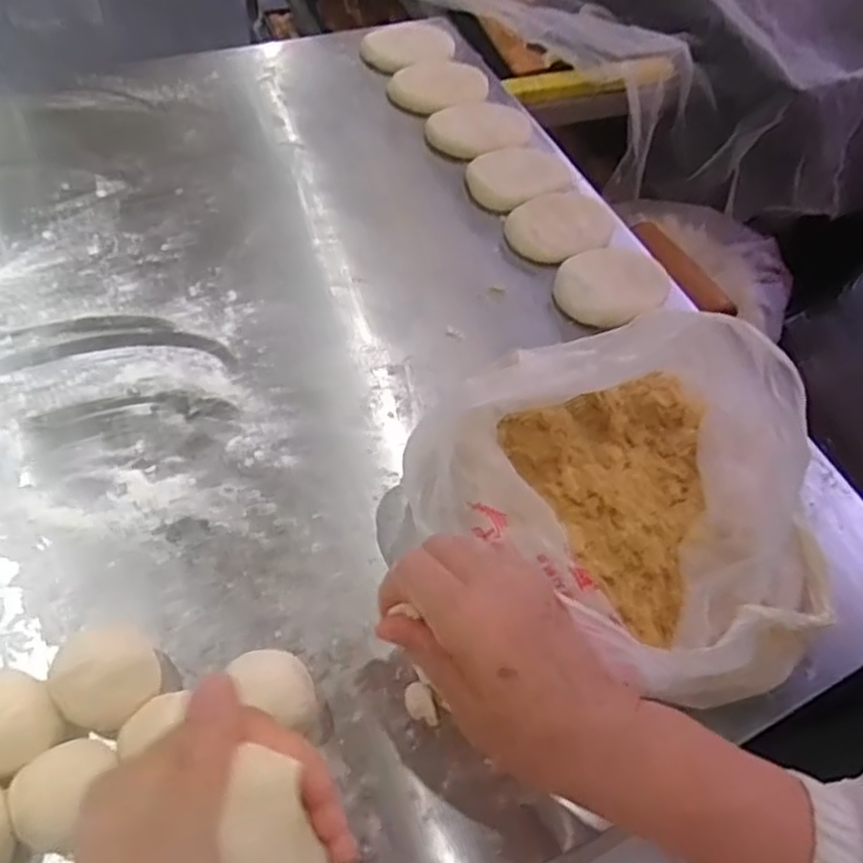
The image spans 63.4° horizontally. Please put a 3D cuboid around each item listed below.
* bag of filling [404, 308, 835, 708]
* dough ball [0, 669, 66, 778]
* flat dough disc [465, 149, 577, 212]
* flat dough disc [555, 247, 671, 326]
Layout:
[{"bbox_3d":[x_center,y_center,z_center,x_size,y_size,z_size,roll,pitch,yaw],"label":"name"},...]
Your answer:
[{"bbox_3d":[0.141,0.034,0.446,0.237,0.098,0.208,34,62,16],"label":"bag of filling"},{"bbox_3d":[-0.219,0.153,0.362,0.044,0.053,0.047,4,58,-6],"label":"dough ball"},{"bbox_3d":[0.088,-0.248,0.679,0.100,0.018,0.071,-15,62,-17],"label":"flat dough disc"},{"bbox_3d":[0.164,-0.127,0.614,0.102,0.025,0.069,-4,59,-10],"label":"flat dough disc"}]

